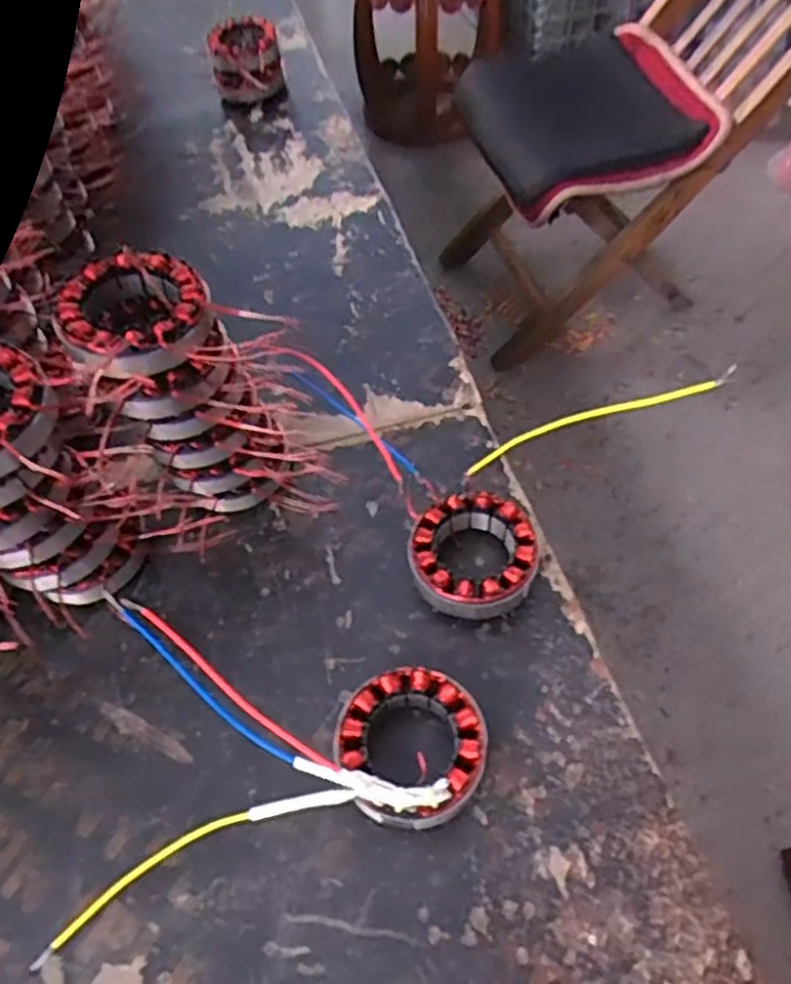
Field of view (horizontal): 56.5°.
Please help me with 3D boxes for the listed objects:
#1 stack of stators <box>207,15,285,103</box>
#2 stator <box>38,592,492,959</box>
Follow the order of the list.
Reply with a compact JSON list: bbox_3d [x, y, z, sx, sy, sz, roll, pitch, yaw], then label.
[{"bbox_3d":[-0.182,-0.529,0.911,0.088,0.068,0.089,-11,55,-4],"label":"stack of stators"},{"bbox_3d":[-0.068,0.168,0.403,0.230,0.100,0.168,4,56,6],"label":"stator"}]

